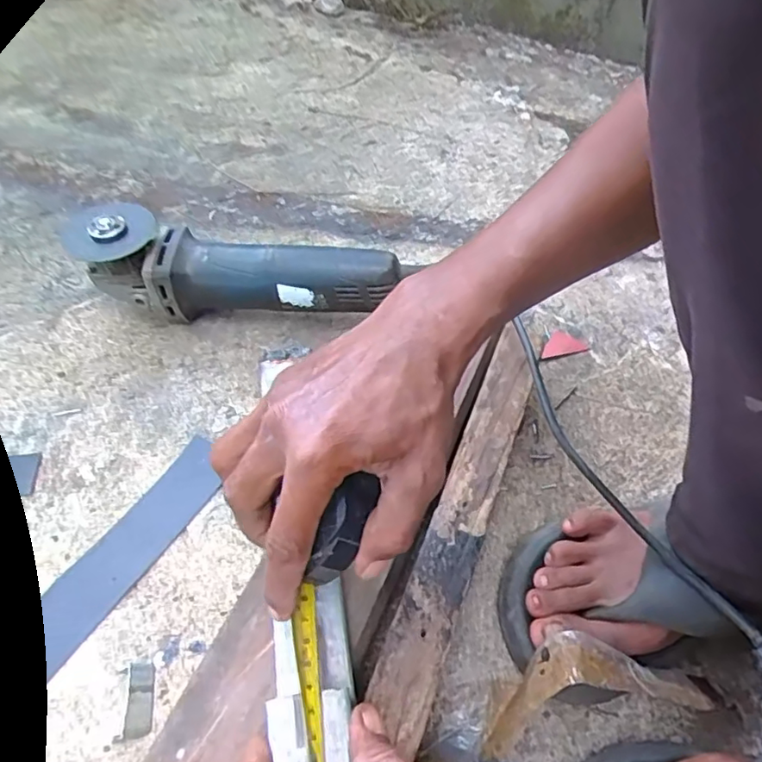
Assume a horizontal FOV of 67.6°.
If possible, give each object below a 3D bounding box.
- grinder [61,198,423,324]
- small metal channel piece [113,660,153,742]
[{"bbox_3d":[-0.117,-0.088,0.491,0.269,0.085,0.072,8,53,2],"label":"grinder"},{"bbox_3d":[-0.148,0.190,0.340,0.021,0.010,0.041,-6,54,-8],"label":"small metal channel piece"}]

